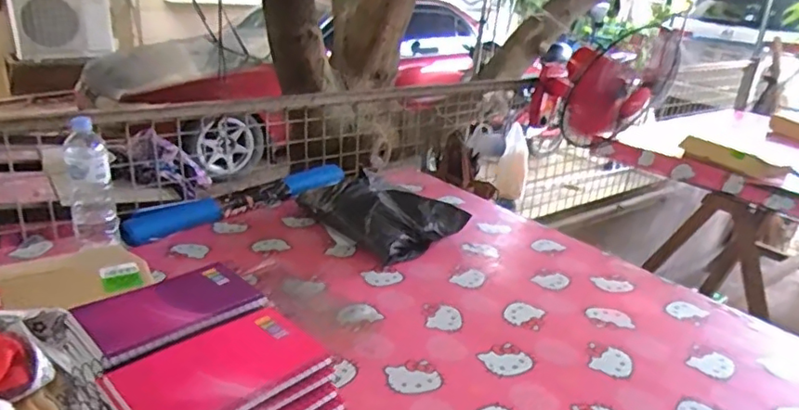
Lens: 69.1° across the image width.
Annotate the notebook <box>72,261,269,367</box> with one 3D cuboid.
[{"bbox_3d":[-0.186,0.083,0.473,0.132,0.010,0.084,-15,29,-40],"label":"notebook"}]

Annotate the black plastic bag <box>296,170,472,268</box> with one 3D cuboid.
[{"bbox_3d":[-0.053,0.010,1.308,0.331,0.090,0.244,24,30,40],"label":"black plastic bag"}]

